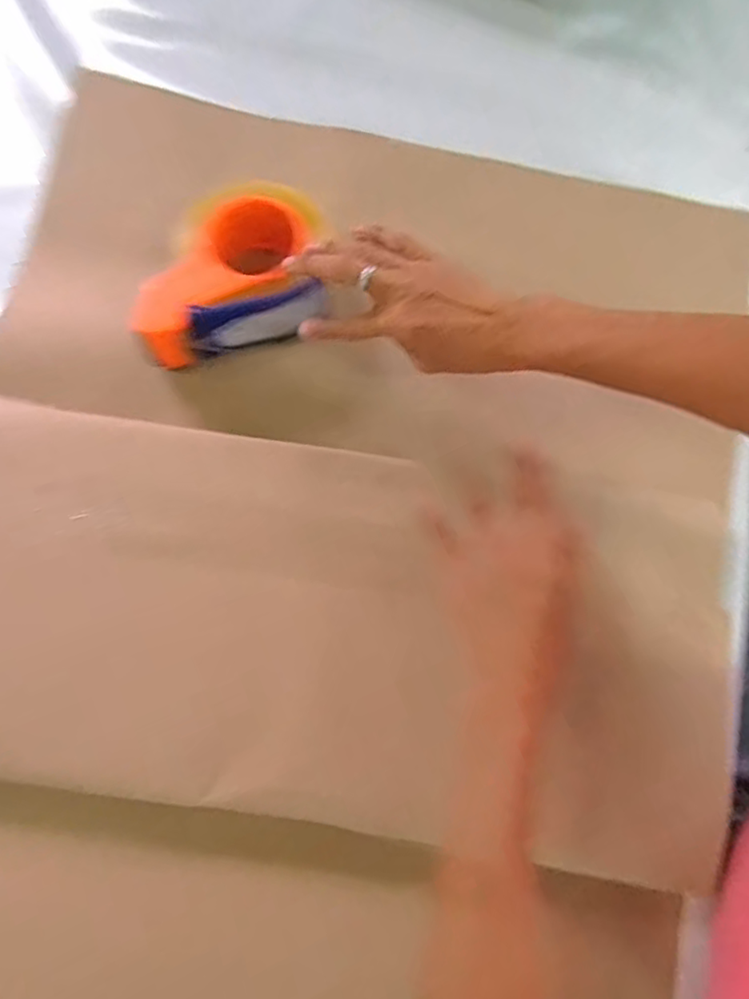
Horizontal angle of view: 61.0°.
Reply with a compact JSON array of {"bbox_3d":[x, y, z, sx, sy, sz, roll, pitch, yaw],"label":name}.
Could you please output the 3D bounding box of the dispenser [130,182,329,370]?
[{"bbox_3d":[-0.112,-0.180,0.497,0.149,0.049,0.119,-12,80,-2],"label":"dispenser"}]

